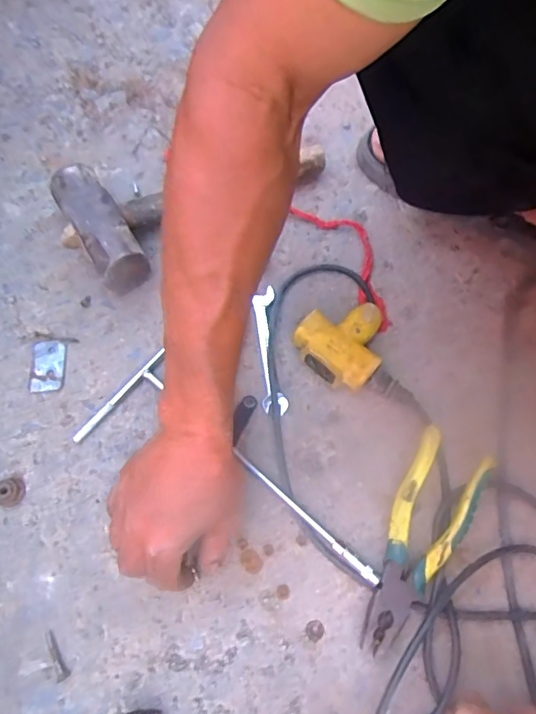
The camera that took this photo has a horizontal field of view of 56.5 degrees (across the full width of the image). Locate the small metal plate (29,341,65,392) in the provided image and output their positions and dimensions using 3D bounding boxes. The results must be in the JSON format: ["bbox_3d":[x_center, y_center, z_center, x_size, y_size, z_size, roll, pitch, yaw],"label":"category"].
[{"bbox_3d":[-0.223,0.009,0.505,0.032,0.005,0.052,-4,68,-1],"label":"small metal plate"}]

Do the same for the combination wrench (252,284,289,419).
[{"bbox_3d":[0.004,-0.008,0.507,0.024,0.009,0.132,-3,68,-1],"label":"combination wrench"}]

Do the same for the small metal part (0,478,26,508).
[{"bbox_3d":[-0.236,0.123,0.456,0.022,0.015,0.024,-24,70,-9],"label":"small metal part"}]

